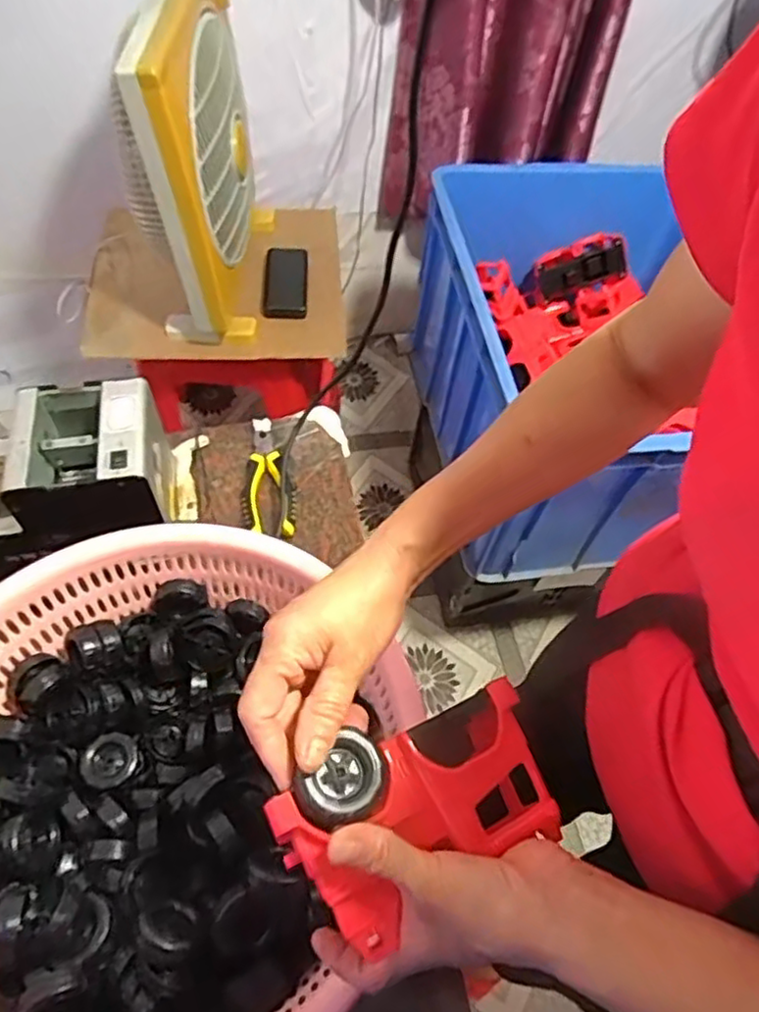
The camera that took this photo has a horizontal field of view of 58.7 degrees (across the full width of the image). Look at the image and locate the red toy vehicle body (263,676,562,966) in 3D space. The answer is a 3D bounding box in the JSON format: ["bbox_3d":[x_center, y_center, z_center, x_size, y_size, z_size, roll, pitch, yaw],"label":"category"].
[{"bbox_3d":[0.025,0.168,0.366,0.146,0.052,0.081,-24,60,-14],"label":"red toy vehicle body"}]

